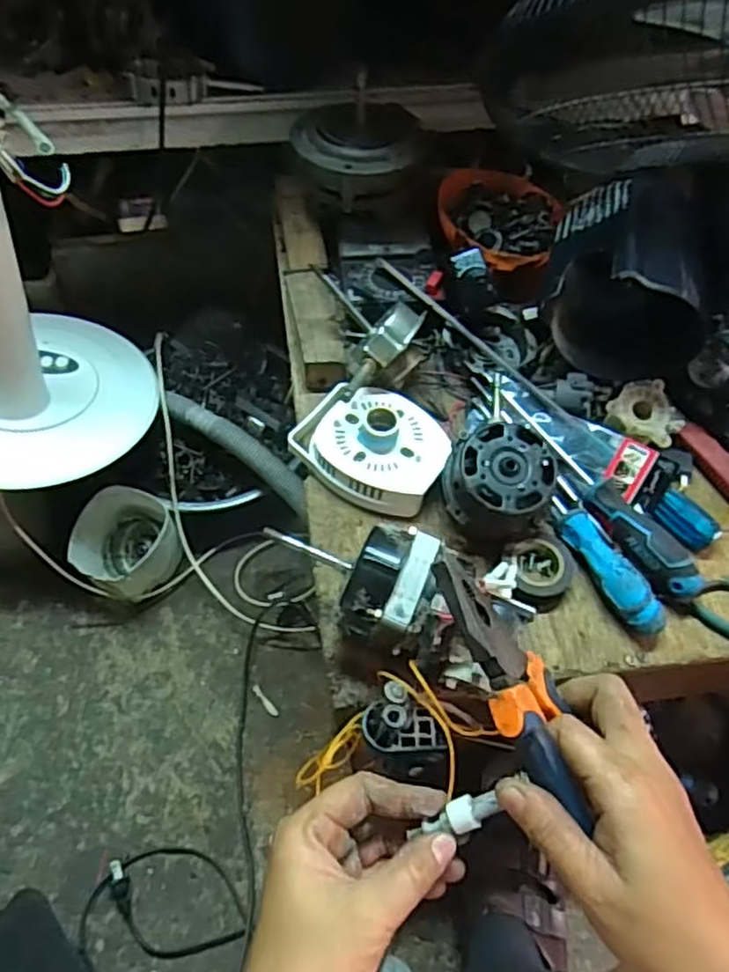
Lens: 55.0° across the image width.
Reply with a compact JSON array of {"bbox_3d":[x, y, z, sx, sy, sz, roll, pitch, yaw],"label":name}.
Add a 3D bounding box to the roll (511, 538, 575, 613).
[{"bbox_3d":[0.142,0.068,0.556,0.047,0.017,0.053,3,57,-1],"label":"roll"}]

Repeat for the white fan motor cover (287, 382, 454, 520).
[{"bbox_3d":[0.006,-0.040,0.607,0.132,0.041,0.101,31,61,16],"label":"white fan motor cover"}]

